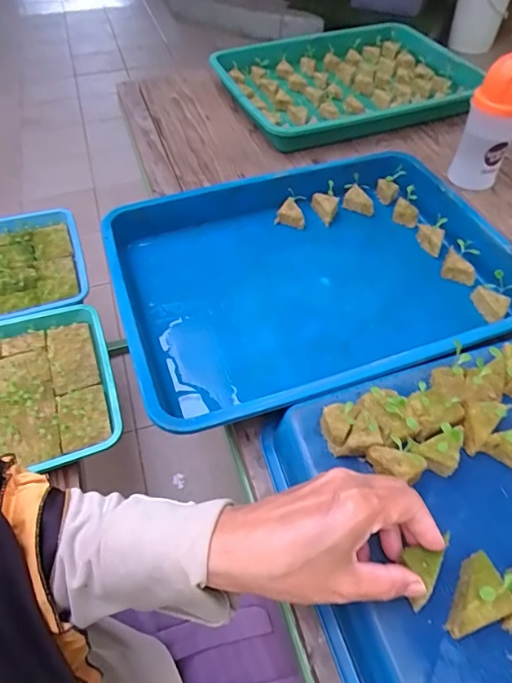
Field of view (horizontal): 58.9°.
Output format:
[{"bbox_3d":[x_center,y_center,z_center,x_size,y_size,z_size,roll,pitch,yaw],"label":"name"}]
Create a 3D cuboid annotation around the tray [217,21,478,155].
[{"bbox_3d":[0.159,-0.452,0.794,0.415,0.059,0.295,-16,53,-11],"label":"tray"}]

